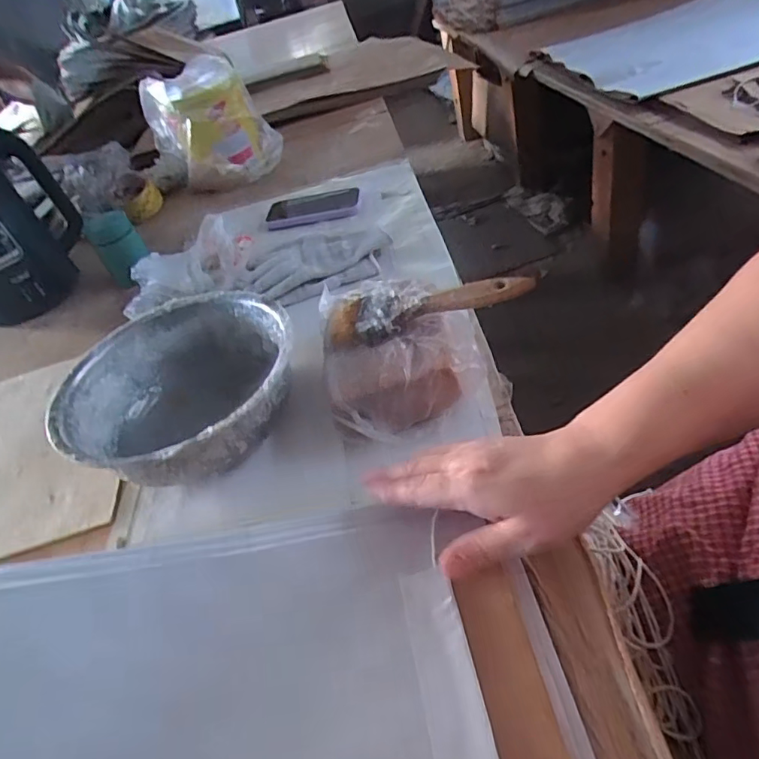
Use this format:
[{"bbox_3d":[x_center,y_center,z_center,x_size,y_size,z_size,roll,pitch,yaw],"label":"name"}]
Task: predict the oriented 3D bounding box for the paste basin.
[{"bbox_3d":[-0.181,0.018,0.493,0.206,0.099,0.215,-9,44,9],"label":"paste basin"}]

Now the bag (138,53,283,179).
[{"bbox_3d":[-0.316,-0.483,0.990,0.215,0.185,0.157,-27,44,-10],"label":"bag"}]

